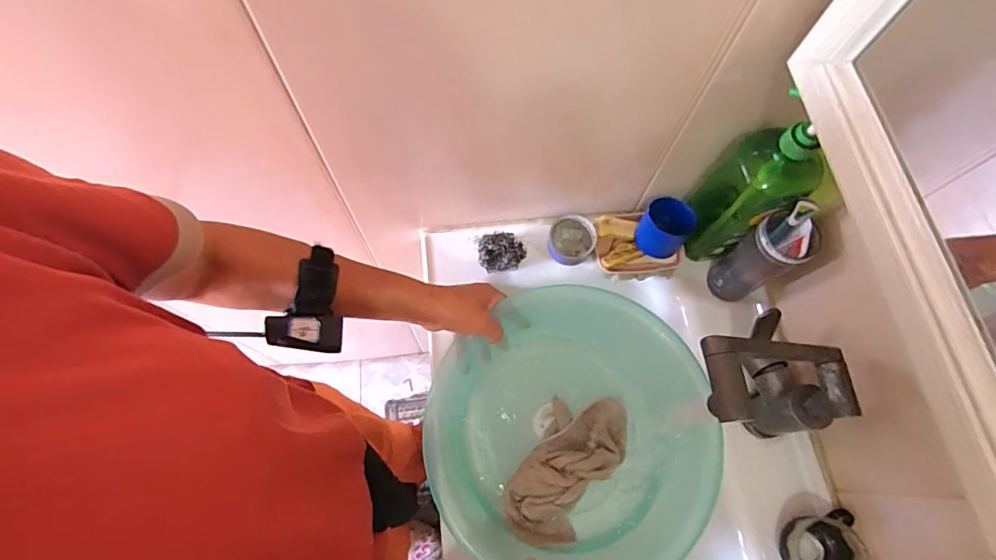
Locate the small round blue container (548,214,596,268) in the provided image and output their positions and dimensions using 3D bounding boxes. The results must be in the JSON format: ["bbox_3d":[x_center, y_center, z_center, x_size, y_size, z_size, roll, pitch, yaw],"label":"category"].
[{"bbox_3d":[0.104,-0.053,0.682,0.063,0.047,0.062,0,69,-1],"label":"small round blue container"}]

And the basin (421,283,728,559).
[{"bbox_3d":[0.077,0.183,0.565,0.297,0.106,0.313,0,69,-1],"label":"basin"}]

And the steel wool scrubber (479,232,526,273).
[{"bbox_3d":[0.005,-0.039,0.683,0.066,0.042,0.056,-4,69,-3],"label":"steel wool scrubber"}]

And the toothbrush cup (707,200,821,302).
[{"bbox_3d":[0.326,-0.026,0.609,0.058,0.180,0.059,0,69,-1],"label":"toothbrush cup"}]

